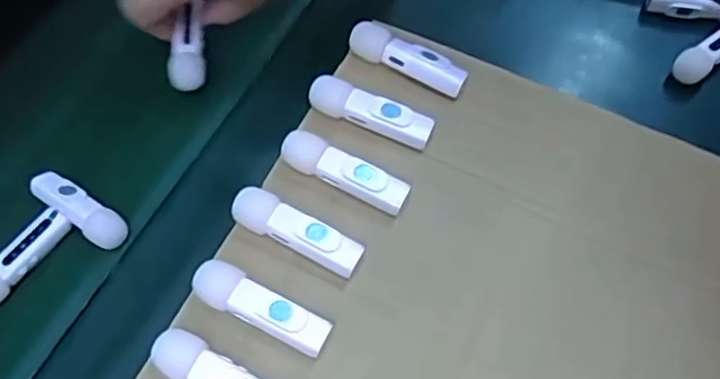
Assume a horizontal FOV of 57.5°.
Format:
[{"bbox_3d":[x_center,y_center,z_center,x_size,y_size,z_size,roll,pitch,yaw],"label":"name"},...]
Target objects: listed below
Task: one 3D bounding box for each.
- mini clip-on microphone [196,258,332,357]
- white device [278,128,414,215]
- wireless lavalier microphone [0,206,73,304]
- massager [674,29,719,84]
[{"bbox_3d":[-0.043,0.052,0.290,0.062,0.020,0.019,21,64,14],"label":"mini clip-on microphone"},{"bbox_3d":[-0.007,-0.009,0.319,0.063,0.015,0.017,23,65,15],"label":"white device"},{"bbox_3d":[-0.186,0.039,0.356,0.016,0.013,0.064,31,67,18],"label":"wireless lavalier microphone"},{"bbox_3d":[0.220,-0.087,0.410,0.053,0.013,0.019,-38,65,1],"label":"massager"}]

